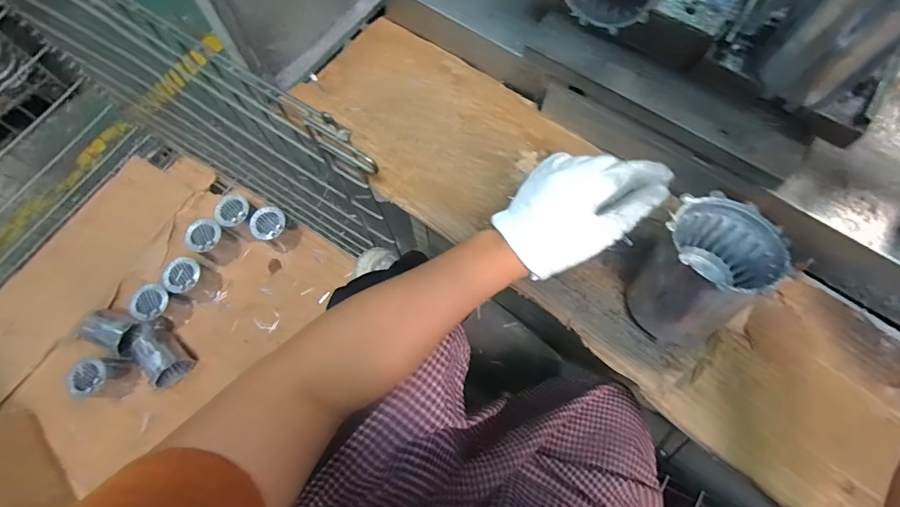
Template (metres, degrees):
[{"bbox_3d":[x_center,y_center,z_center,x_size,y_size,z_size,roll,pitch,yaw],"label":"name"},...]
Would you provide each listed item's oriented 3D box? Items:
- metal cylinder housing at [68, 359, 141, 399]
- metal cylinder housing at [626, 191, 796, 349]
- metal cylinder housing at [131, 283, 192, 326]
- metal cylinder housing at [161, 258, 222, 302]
[{"bbox_3d":[-0.810,0.296,1.051,0.090,0.131,0.087,0,71,1],"label":"metal cylinder housing"},{"bbox_3d":[0.228,0.018,0.414,0.095,0.114,0.114,34,75,12],"label":"metal cylinder housing"},{"bbox_3d":[-0.714,0.130,1.094,0.089,0.116,0.087,0,71,1],"label":"metal cylinder housing"},{"bbox_3d":[-0.644,0.068,1.110,0.087,0.109,0.089,0,71,1],"label":"metal cylinder housing"}]

